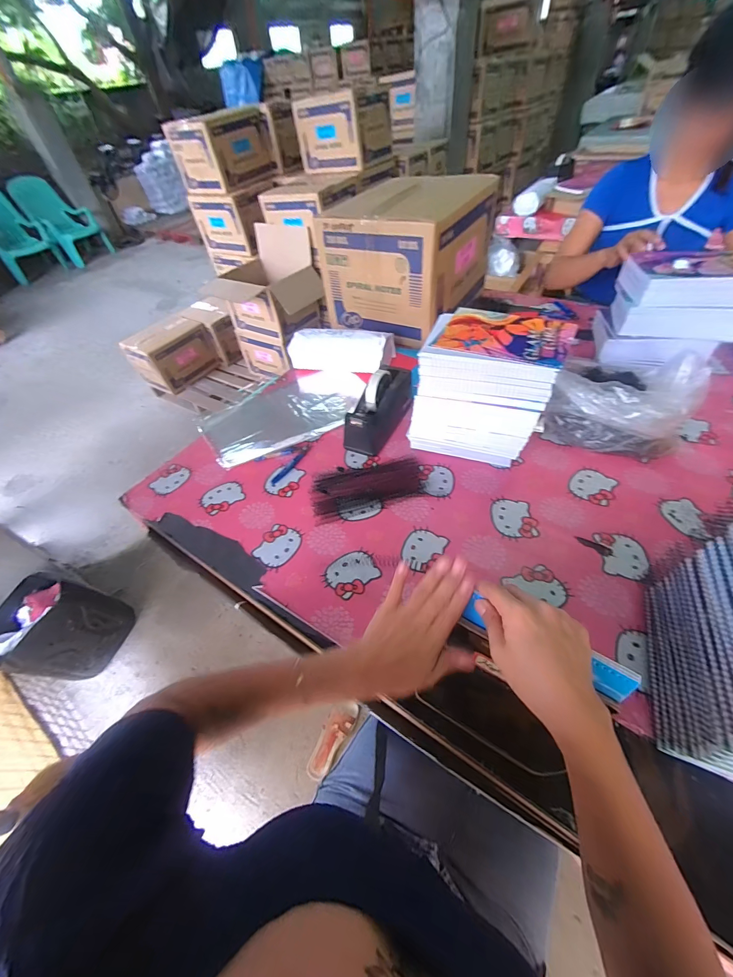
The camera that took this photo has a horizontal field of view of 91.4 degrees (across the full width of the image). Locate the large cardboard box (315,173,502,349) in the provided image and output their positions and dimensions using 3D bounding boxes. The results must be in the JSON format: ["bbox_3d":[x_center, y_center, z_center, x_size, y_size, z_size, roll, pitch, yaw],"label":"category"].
[{"bbox_3d":[0.120,-0.662,1.015,0.342,0.273,0.393,24,56,24],"label":"large cardboard box"}]

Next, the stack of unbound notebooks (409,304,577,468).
[{"bbox_3d":[0.211,-0.169,0.652,0.212,0.226,0.172,13,53,18],"label":"stack of unbound notebooks"}]

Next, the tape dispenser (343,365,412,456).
[{"bbox_3d":[0.025,-0.165,0.746,0.079,0.112,0.178,24,57,25],"label":"tape dispenser"}]

